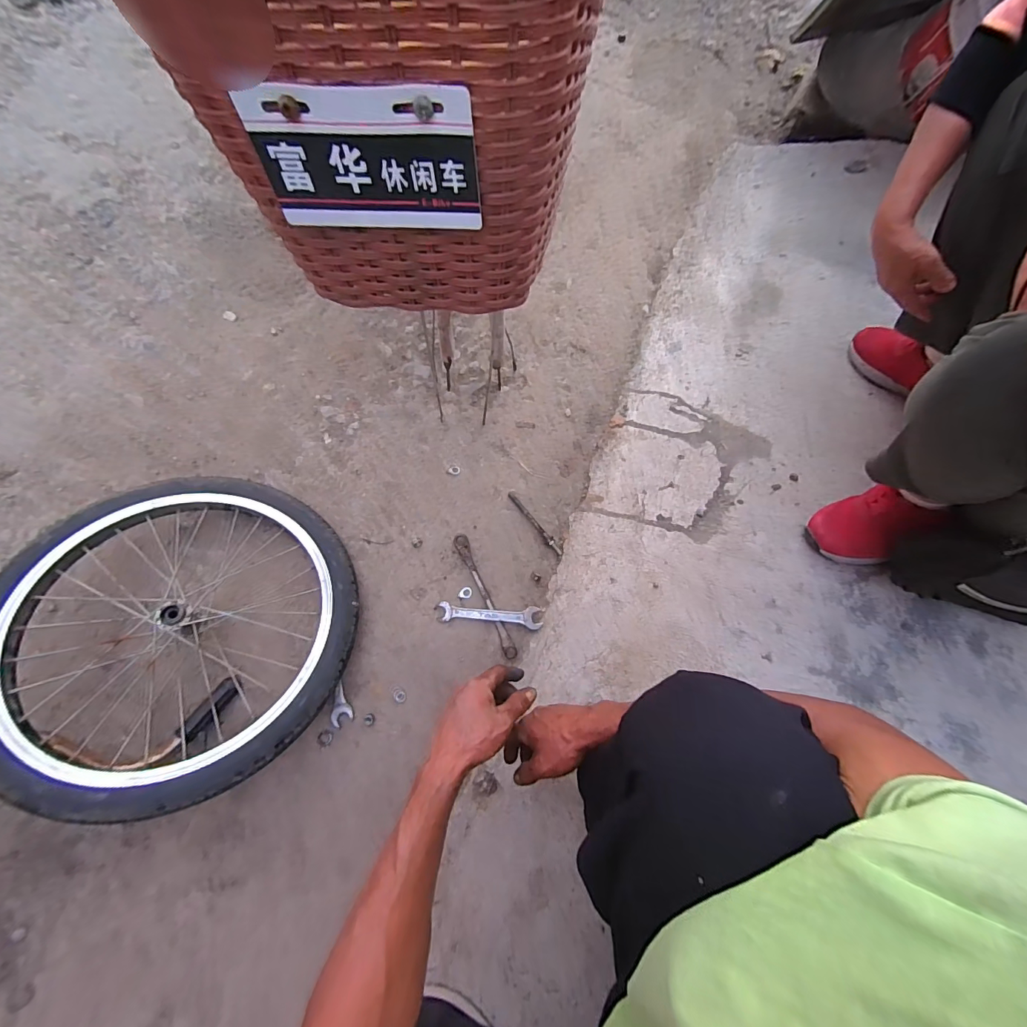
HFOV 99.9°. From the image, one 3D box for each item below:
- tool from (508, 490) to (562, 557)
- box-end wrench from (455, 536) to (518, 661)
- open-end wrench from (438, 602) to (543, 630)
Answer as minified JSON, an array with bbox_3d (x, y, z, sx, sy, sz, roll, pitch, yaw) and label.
[{"bbox_3d":[0.038,0.017,0.775,0.013,0.009,0.146,-37,77,-12],"label":"tool"},{"bbox_3d":[-0.050,0.135,0.732,0.026,0.016,0.227,-24,74,-9],"label":"box-end wrench"},{"bbox_3d":[-0.040,0.172,0.724,0.170,0.014,0.035,3,72,-1],"label":"open-end wrench"}]

